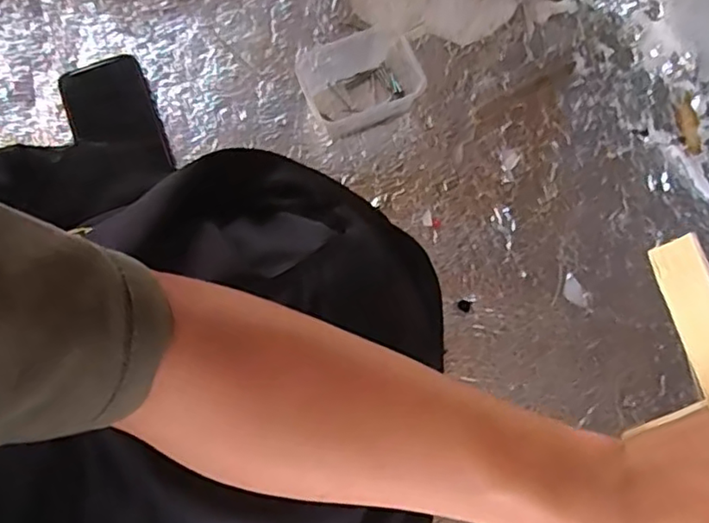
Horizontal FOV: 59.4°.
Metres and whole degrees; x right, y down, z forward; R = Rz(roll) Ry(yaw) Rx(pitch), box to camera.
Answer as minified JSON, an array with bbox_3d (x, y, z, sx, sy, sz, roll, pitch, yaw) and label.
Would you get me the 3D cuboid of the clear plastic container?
[{"bbox_3d":[0.008,-0.175,0.594,0.108,0.033,0.091,-19,75,-6],"label":"clear plastic container"}]

